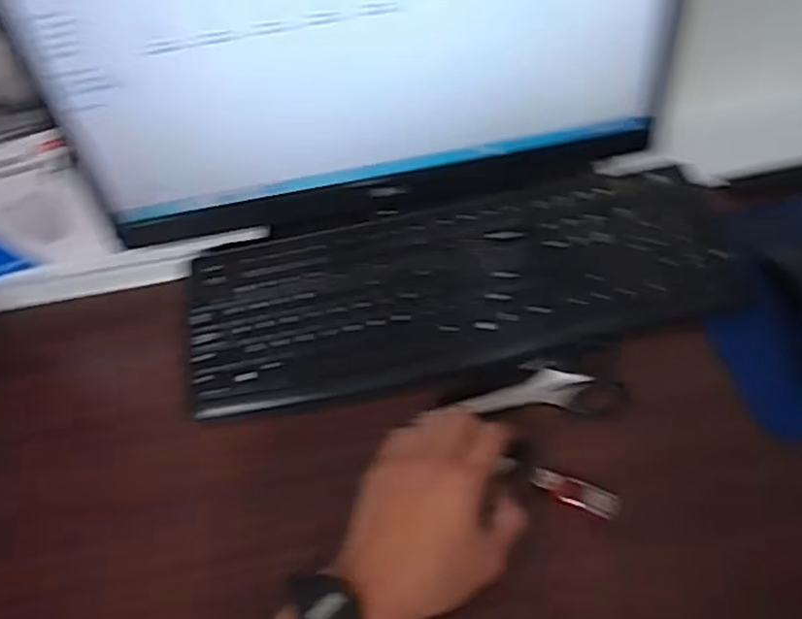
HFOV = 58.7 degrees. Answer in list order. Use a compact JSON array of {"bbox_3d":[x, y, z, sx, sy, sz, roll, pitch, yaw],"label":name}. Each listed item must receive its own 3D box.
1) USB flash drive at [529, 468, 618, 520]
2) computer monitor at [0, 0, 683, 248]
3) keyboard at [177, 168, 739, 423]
[{"bbox_3d":[0.114,0.121,0.473,0.058,0.005,0.017,17,55,19],"label":"USB flash drive"},{"bbox_3d":[-0.027,-0.195,0.498,0.436,0.280,0.075,-10,51,-2],"label":"computer monitor"},{"bbox_3d":[0.046,-0.025,0.581,0.434,0.028,0.163,-12,51,-3],"label":"keyboard"}]

